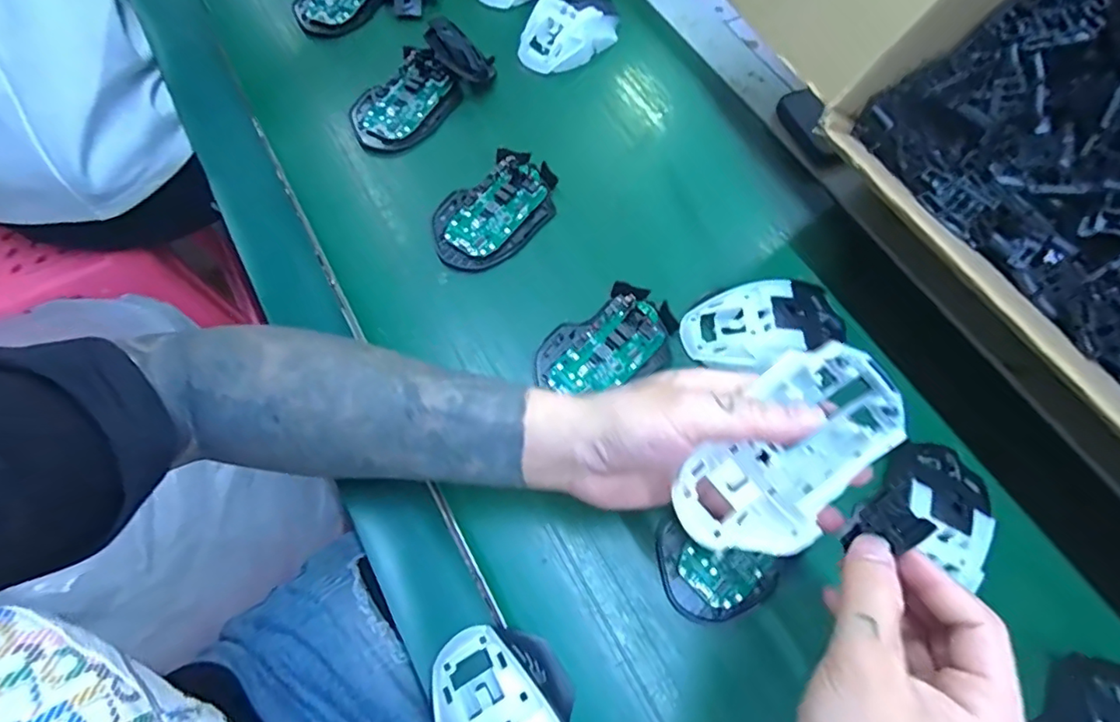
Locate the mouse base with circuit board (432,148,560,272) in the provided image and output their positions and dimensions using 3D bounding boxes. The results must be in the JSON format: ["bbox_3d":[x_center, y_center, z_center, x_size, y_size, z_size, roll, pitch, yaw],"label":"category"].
[{"bbox_3d":[-0.050,-0.122,0.440,0.114,0.017,0.071,-40,72,-17],"label":"mouse base with circuit board"}]

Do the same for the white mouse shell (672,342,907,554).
[{"bbox_3d":[0.111,0.046,0.271,0.067,0.038,0.117,42,94,25],"label":"white mouse shell"}]

